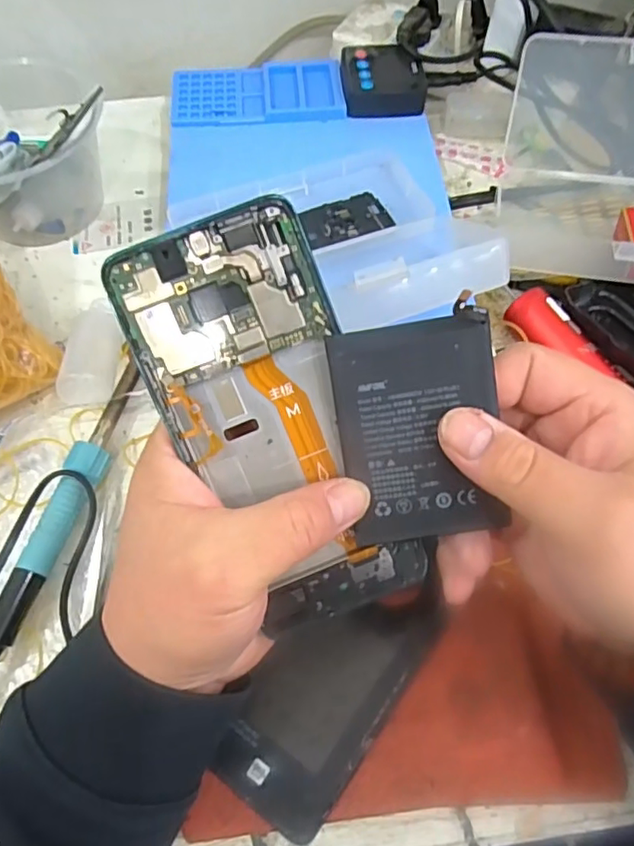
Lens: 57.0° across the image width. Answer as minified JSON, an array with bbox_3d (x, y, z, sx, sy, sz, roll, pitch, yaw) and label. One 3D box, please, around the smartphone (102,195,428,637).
[{"bbox_3d":[-0.016,0.001,0.227,0.072,0.006,0.161,-22,101,-2],"label":"smartphone"}]

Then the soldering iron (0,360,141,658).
[{"bbox_3d":[-0.154,0.053,0.353,0.027,0.023,0.210,18,68,9],"label":"soldering iron"}]

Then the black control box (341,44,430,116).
[{"bbox_3d":[0.059,-0.300,0.508,0.073,0.018,0.068,-7,63,-3],"label":"black control box"}]

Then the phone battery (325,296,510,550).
[{"bbox_3d":[0.039,0.003,0.224,0.059,0.004,0.085,-8,101,4],"label":"phone battery"}]

